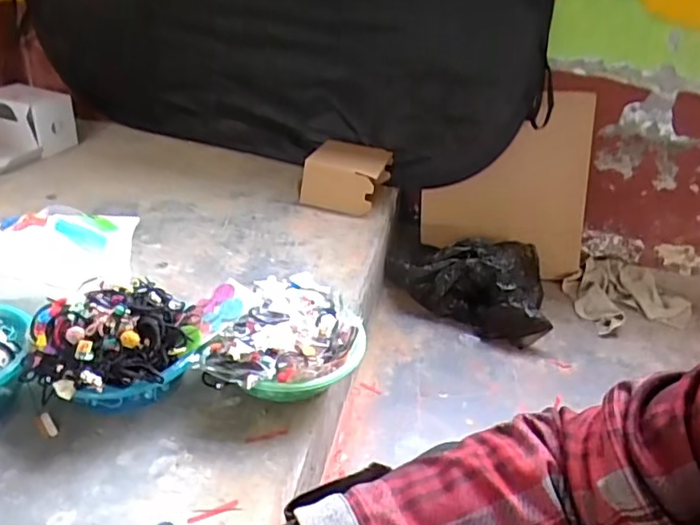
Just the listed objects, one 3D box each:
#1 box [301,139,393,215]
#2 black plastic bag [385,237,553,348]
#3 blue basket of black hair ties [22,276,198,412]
[{"bbox_3d":[-0.003,-0.226,1.469,0.171,0.117,0.192,13,31,13],"label":"box"},{"bbox_3d":[0.279,0.039,1.388,0.385,0.154,0.242,12,31,12],"label":"black plastic bag"},{"bbox_3d":[-0.328,0.120,0.803,0.214,0.153,0.184,-10,33,-25],"label":"blue basket of black hair ties"}]

